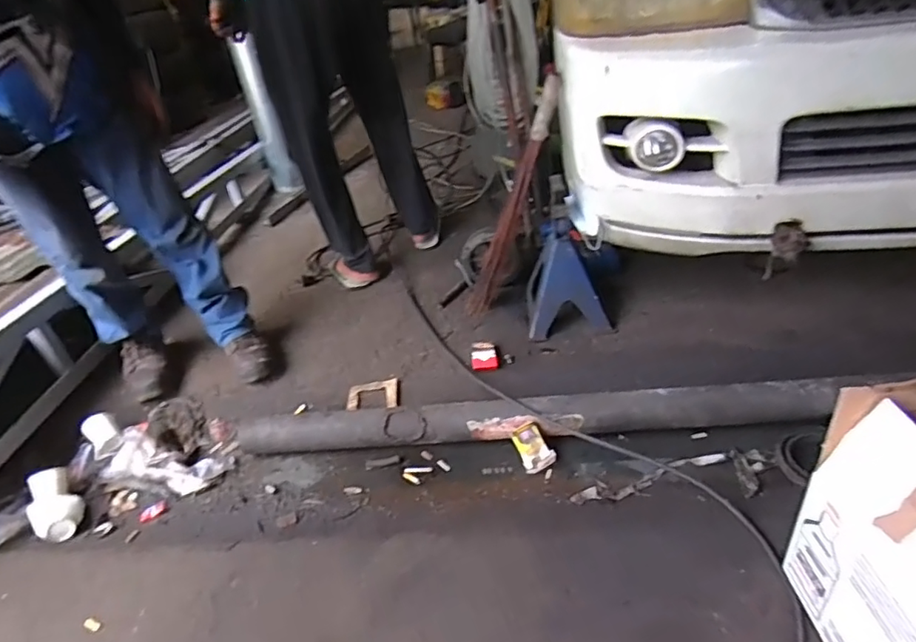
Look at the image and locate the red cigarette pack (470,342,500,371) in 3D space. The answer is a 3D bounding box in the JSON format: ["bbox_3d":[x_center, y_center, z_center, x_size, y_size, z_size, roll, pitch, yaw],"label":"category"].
[{"bbox_3d":[0.067,0.088,1.498,0.068,0.023,0.102,-8,35,-3],"label":"red cigarette pack"}]

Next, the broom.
[{"bbox_3d":[0.150,-0.319,1.552,0.060,0.674,0.112,7,31,-19],"label":"broom"}]

